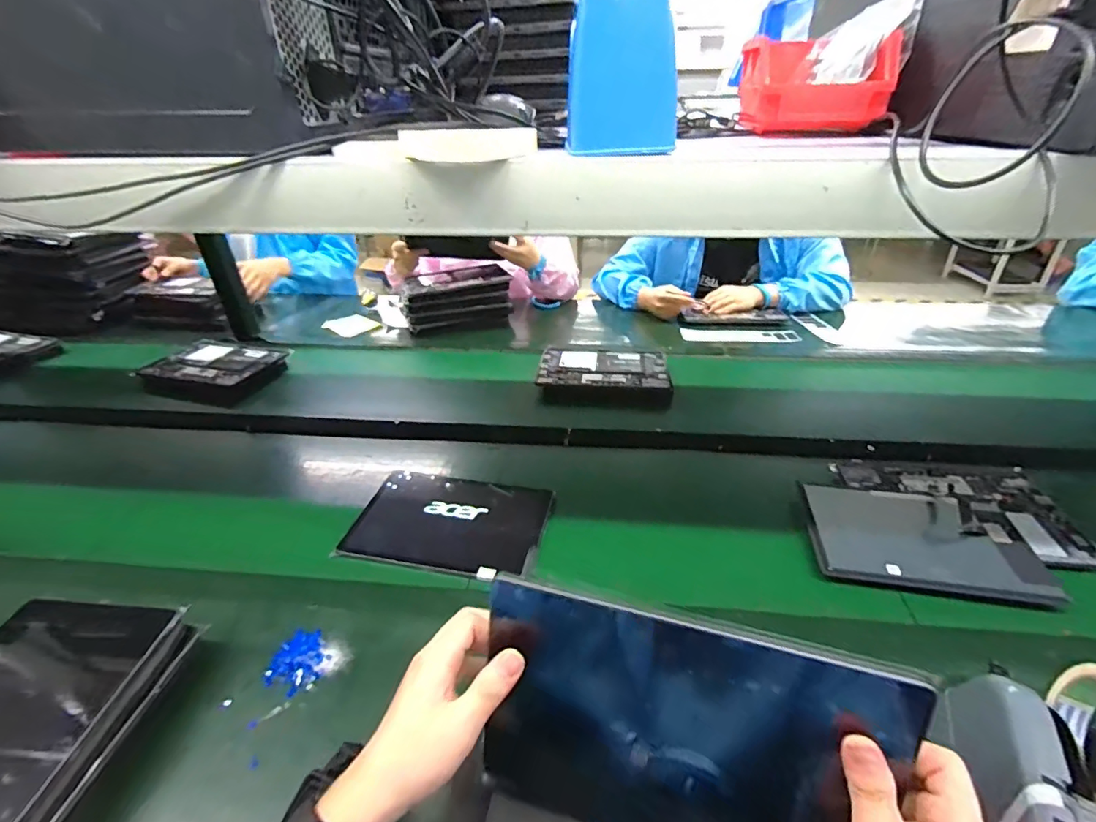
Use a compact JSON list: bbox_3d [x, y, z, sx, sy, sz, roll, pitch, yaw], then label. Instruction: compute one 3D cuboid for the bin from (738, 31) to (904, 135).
[{"bbox_3d":[0.239,-0.300,0.465,0.111,0.063,0.131,4,33,9],"label":"bin"}]

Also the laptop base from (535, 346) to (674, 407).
[{"bbox_3d":[0.113,-0.077,1.006,0.257,0.029,0.160,3,33,8],"label":"laptop base"}]

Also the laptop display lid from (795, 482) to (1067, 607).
[{"bbox_3d":[0.450,0.156,0.620,0.224,0.019,0.157,6,33,13],"label":"laptop display lid"}]

